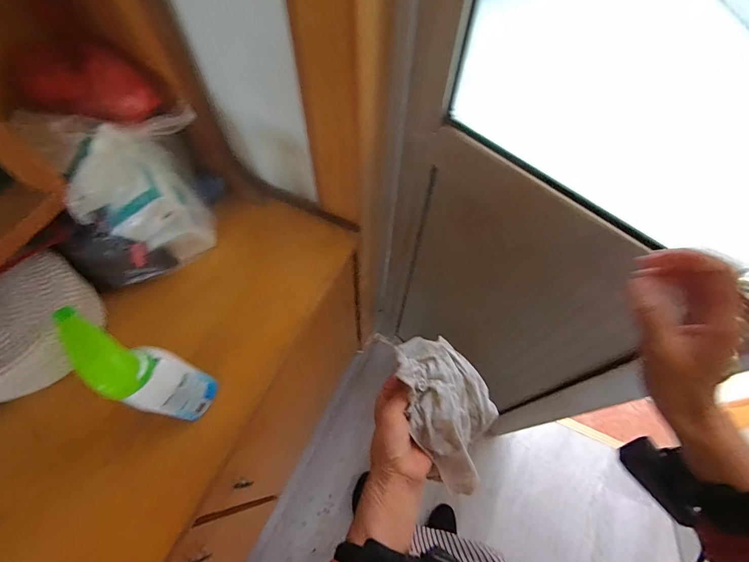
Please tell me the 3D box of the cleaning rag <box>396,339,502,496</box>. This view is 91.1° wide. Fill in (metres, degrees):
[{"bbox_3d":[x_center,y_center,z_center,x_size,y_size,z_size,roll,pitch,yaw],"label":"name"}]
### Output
[{"bbox_3d":[0.081,0.135,0.391,0.092,0.079,0.160,-19,66,-12],"label":"cleaning rag"}]

